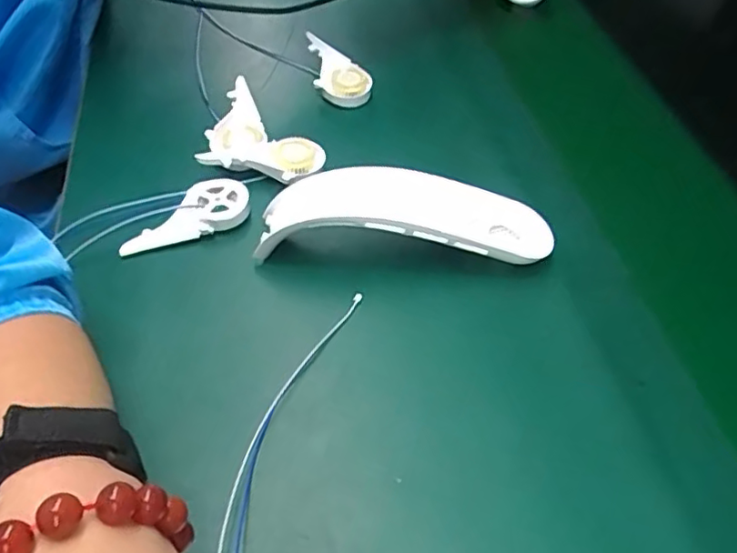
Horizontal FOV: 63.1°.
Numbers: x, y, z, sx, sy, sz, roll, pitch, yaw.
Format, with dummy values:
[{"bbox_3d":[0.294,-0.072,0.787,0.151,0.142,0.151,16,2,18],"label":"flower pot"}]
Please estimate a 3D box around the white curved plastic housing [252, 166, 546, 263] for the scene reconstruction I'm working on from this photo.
[{"bbox_3d":[0.026,-0.043,0.403,0.198,0.055,0.055,4,54,2],"label":"white curved plastic housing"}]

